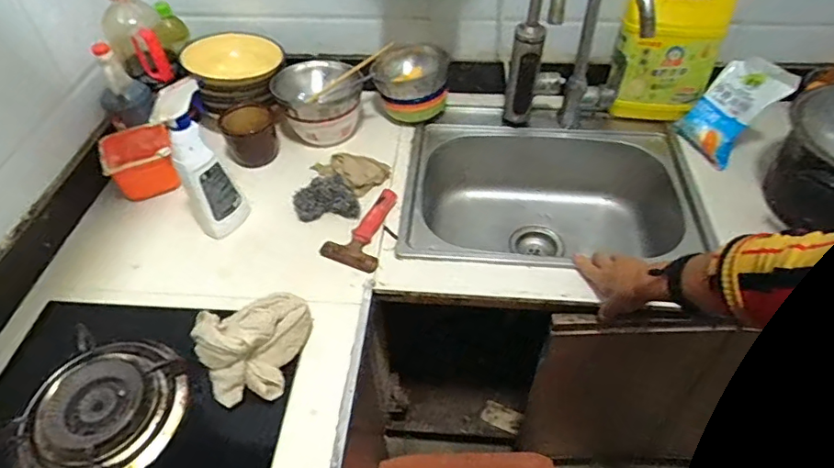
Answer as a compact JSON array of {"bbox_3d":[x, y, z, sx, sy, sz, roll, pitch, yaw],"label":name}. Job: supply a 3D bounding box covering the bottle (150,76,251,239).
[{"bbox_3d":[-0.332,-0.105,0.837,0.087,0.273,0.052,-29,53,-23],"label":"bottle"}]

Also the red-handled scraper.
[{"bbox_3d":[-0.081,-0.013,0.893,0.099,0.028,0.157,20,51,19],"label":"red-handled scraper"}]

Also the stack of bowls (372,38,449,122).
[{"bbox_3d":[-0.010,-0.306,1.091,0.145,0.113,0.149,2,47,3],"label":"stack of bowls"}]

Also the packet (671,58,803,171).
[{"bbox_3d":[0.569,-0.233,0.971,0.028,0.181,0.126,17,30,-40],"label":"packet"}]

